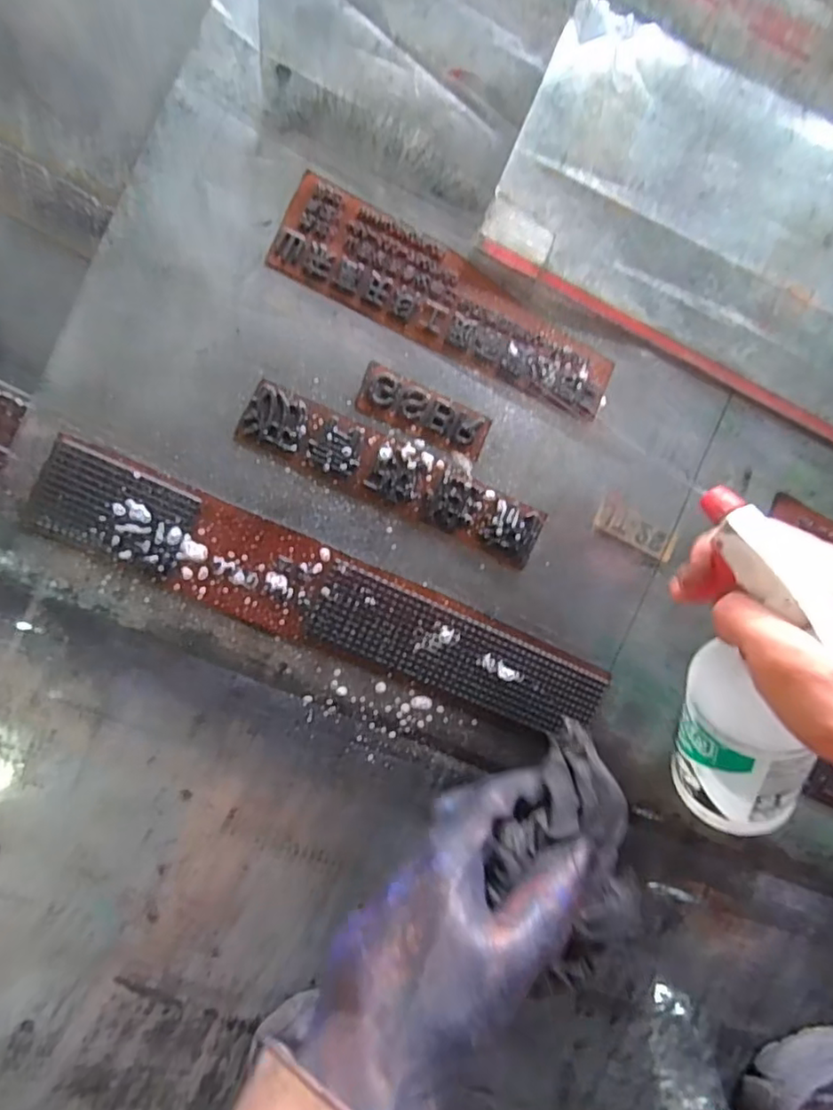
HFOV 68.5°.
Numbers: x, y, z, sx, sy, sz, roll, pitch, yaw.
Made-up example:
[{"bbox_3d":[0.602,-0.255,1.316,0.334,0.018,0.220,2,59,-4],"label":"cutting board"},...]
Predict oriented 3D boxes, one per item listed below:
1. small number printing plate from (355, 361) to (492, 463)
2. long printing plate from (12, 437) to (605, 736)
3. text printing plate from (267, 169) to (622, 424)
[{"bbox_3d":[0.005,-0.093,0.399,0.087,0.005,0.033,24,90,-8],"label":"small number printing plate"},{"bbox_3d":[-0.053,0.029,0.398,0.379,0.009,0.064,23,90,-8],"label":"long printing plate"},{"bbox_3d":[0.024,-0.168,0.401,0.231,0.008,0.066,24,90,-8],"label":"text printing plate"}]

